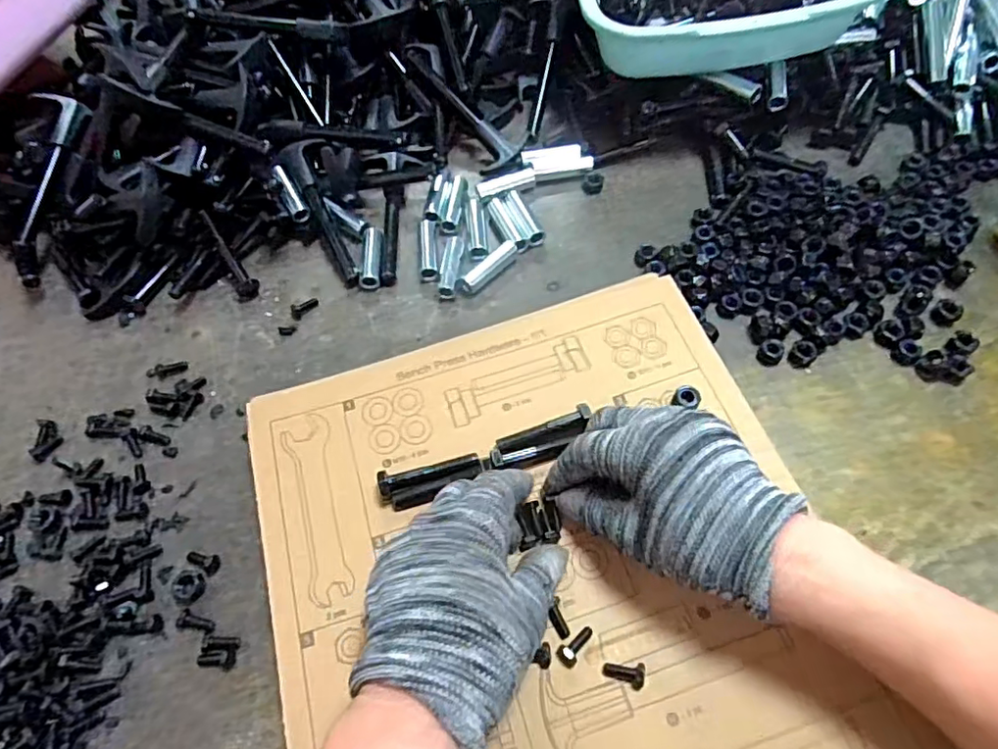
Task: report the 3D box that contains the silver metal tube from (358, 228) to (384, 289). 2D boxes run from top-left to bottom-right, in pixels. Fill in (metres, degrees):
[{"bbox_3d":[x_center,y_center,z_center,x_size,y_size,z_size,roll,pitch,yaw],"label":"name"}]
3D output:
[{"bbox_3d":[-0.098,-0.090,0.459,0.018,0.012,0.057,-2,61,3],"label":"silver metal tube"}]

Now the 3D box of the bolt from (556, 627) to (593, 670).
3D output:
[{"bbox_3d":[0.039,0.137,0.301,0.010,0.012,0.022,34,68,21],"label":"bolt"}]

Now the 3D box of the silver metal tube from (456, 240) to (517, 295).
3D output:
[{"bbox_3d":[-0.008,-0.081,0.450,0.056,0.012,0.012,-39,65,-17],"label":"silver metal tube"}]

